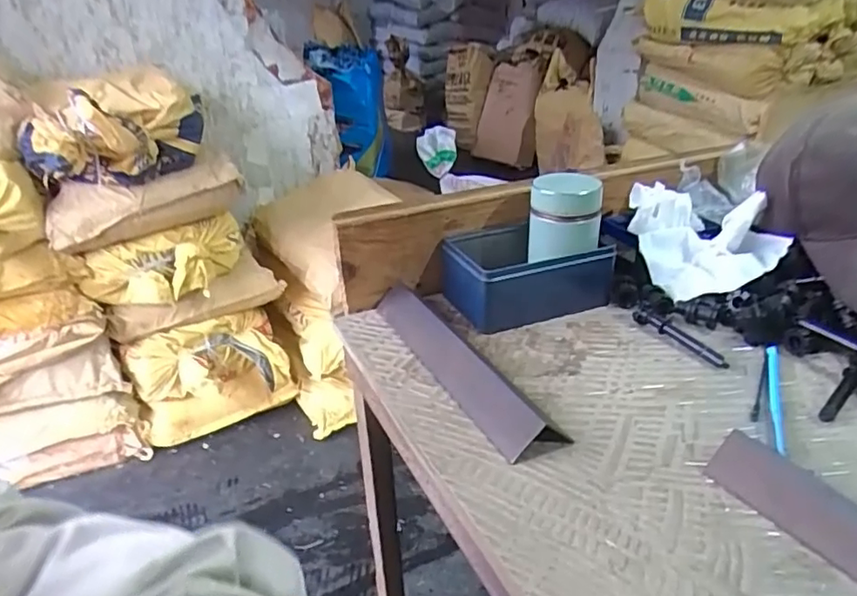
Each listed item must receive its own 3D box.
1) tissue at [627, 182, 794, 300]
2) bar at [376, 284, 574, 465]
[{"bbox_3d":[0.277,-0.059,0.611,0.128,0.074,0.151,1,27,7],"label":"tissue"},{"bbox_3d":[0.020,0.045,0.490,0.040,0.027,0.235,-15,30,-22],"label":"bar"}]

